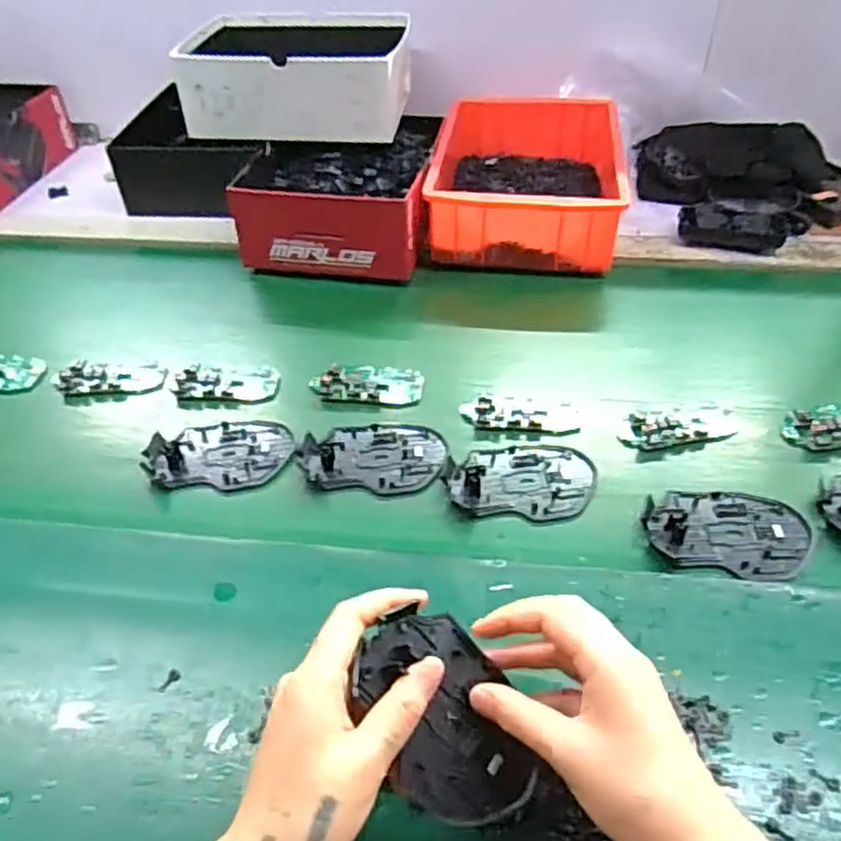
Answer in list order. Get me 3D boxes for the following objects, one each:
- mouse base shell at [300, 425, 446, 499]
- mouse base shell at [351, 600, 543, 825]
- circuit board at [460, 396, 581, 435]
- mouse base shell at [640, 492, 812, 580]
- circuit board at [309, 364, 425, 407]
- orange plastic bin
[{"bbox_3d":[-0.038,0.028,0.564,0.113,0.007,0.073,5,46,7],"label":"mouse base shell"},{"bbox_3d":[0.014,0.151,0.356,0.075,0.011,0.110,-26,82,-34],"label":"mouse base shell"},{"bbox_3d":[0.085,-0.006,0.590,0.097,0.007,0.036,6,46,8],"label":"circuit board"},{"bbox_3d":[0.219,0.078,0.502,0.110,0.012,0.069,9,46,11],"label":"mouse base shell"},{"bbox_3d":[-0.047,-0.033,0.626,0.097,0.006,0.043,4,46,6],"label":"circuit board"},{"bbox_3d":[0.123,-0.288,0.817,0.202,0.080,0.292,5,46,7],"label":"orange plastic bin"}]

